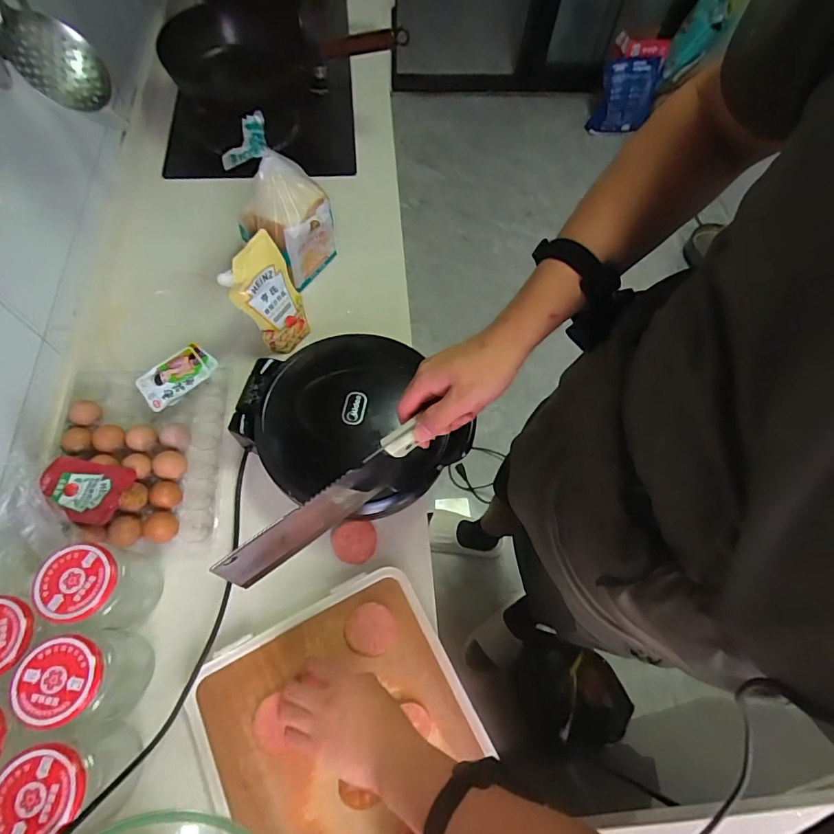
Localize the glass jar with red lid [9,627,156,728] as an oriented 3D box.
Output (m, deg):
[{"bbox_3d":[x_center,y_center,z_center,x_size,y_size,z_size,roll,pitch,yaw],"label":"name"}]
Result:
[{"bbox_3d":[-0.372,0.299,0.539,0.078,0.142,0.093,-18,67,-12],"label":"glass jar with red lid"}]

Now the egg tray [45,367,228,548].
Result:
[{"bbox_3d":[-0.416,0.046,0.696,0.234,0.060,0.286,-4,65,-5],"label":"egg tray"}]

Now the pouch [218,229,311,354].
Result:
[{"bbox_3d":[-0.232,-0.194,0.752,0.025,0.187,0.108,21,64,29],"label":"pouch"}]

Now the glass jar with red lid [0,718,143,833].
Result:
[{"bbox_3d":[-0.359,0.379,0.486,0.081,0.118,0.088,1,65,-3],"label":"glass jar with red lid"}]

